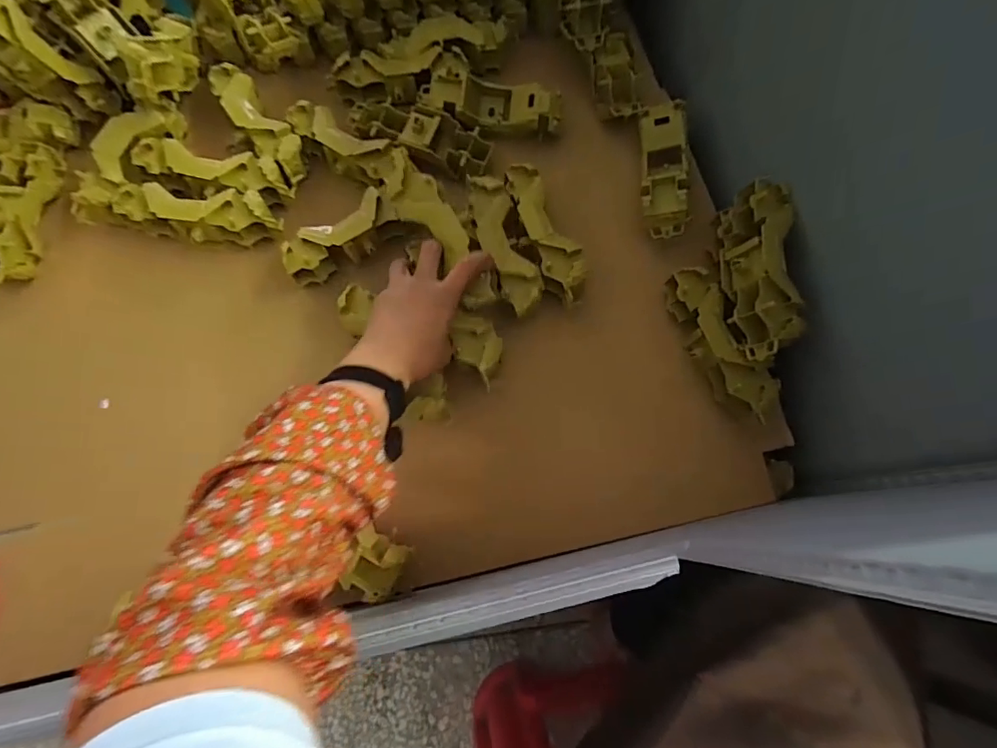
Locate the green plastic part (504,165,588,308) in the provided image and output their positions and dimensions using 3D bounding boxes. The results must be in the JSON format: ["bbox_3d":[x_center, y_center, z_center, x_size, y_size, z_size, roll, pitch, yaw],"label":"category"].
[{"bbox_3d":[0.048,-0.151,0.562,0.051,0.036,0.167,-22,75,-9],"label":"green plastic part"}]

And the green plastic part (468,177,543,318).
[{"bbox_3d":[0.007,-0.143,0.544,0.047,0.031,0.161,-16,74,-7],"label":"green plastic part"}]

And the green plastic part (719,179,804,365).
[{"bbox_3d":[0.254,-0.099,0.499,0.054,0.058,0.167,0,73,-2],"label":"green plastic part"}]

